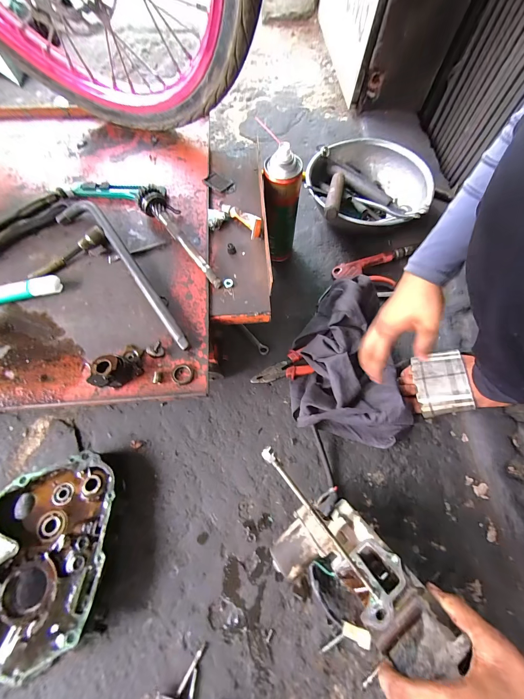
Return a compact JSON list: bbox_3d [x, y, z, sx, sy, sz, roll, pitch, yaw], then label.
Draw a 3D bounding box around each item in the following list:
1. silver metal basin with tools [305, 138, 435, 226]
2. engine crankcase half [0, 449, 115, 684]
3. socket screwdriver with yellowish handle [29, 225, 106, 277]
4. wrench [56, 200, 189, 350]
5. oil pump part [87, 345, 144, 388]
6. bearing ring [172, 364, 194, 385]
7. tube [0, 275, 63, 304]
[{"bbox_3d":[0.229,-0.357,0.613,0.251,0.130,0.258,0,68,-1],"label":"silver metal basin with tools"},{"bbox_3d":[-0.305,0.286,0.393,0.177,0.065,0.243,-2,68,-1],"label":"engine crankcase half"},{"bbox_3d":[-0.282,-0.139,0.402,0.115,0.024,0.019,-42,74,-15],"label":"socket screwdriver with yellowish handle"},{"bbox_3d":[-0.200,-0.112,0.395,0.053,0.022,0.308,-37,73,-14],"label":"wrench"},{"bbox_3d":[-0.174,0.021,0.334,0.040,0.034,0.062,30,71,11],"label":"oil pump part"},{"bbox_3d":[-0.101,0.032,0.347,0.025,0.007,0.028,-39,74,-15],"label":"bearing ring"},{"bbox_3d":[-0.336,-0.080,0.379,0.106,0.019,0.023,-12,69,-5],"label":"tube"}]

